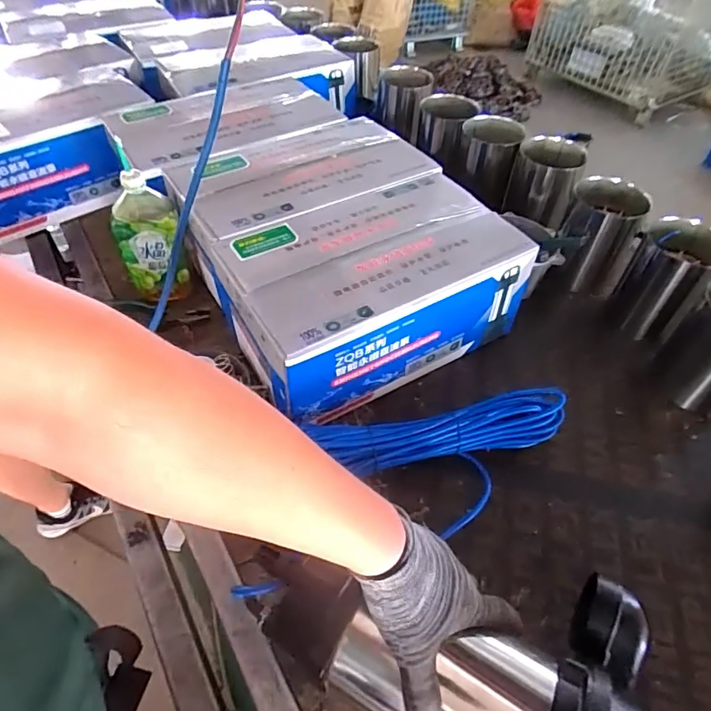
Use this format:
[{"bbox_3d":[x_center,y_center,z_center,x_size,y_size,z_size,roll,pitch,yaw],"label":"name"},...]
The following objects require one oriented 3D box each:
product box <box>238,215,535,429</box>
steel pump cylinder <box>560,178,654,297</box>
[{"bbox_3d":[0.054,-0.055,0.711,0.400,0.179,0.123,-23,54,-21],"label":"product box"},{"bbox_3d":[0.424,-0.208,0.871,0.123,0.162,0.101,23,52,17],"label":"steel pump cylinder"}]

